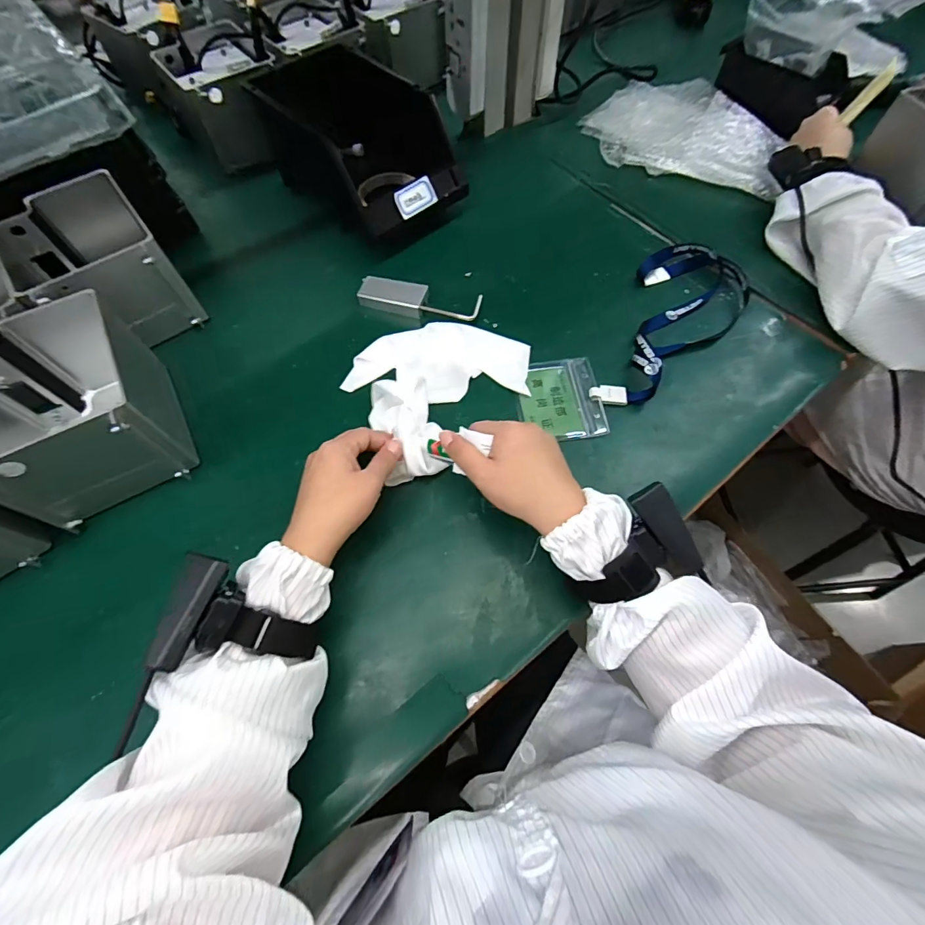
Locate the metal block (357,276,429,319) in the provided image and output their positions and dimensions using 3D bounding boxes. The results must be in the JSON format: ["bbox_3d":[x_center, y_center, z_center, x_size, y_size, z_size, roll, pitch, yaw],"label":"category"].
[{"bbox_3d":[-0.083,-0.196,0.525,0.078,0.019,0.038,14,65,8],"label":"metal block"}]

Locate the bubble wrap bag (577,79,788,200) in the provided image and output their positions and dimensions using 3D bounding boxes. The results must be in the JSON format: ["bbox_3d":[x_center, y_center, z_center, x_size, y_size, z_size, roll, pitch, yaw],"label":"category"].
[{"bbox_3d":[0.334,-0.511,0.668,0.286,0.032,0.226,24,67,13],"label":"bubble wrap bag"}]

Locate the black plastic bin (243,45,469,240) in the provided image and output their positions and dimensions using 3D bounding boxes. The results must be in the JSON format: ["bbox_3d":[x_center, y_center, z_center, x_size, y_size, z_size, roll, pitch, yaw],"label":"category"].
[{"bbox_3d":[-0.132,-0.397,0.567,0.152,0.112,0.257,-40,69,-16],"label":"black plastic bin"}]

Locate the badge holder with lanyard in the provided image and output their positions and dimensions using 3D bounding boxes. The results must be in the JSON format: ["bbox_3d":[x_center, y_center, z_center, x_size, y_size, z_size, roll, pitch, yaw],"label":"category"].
[{"bbox_3d":[0.194,-0.142,0.484,0.315,0.029,0.117,-41,69,-17],"label":"badge holder with lanyard"}]

